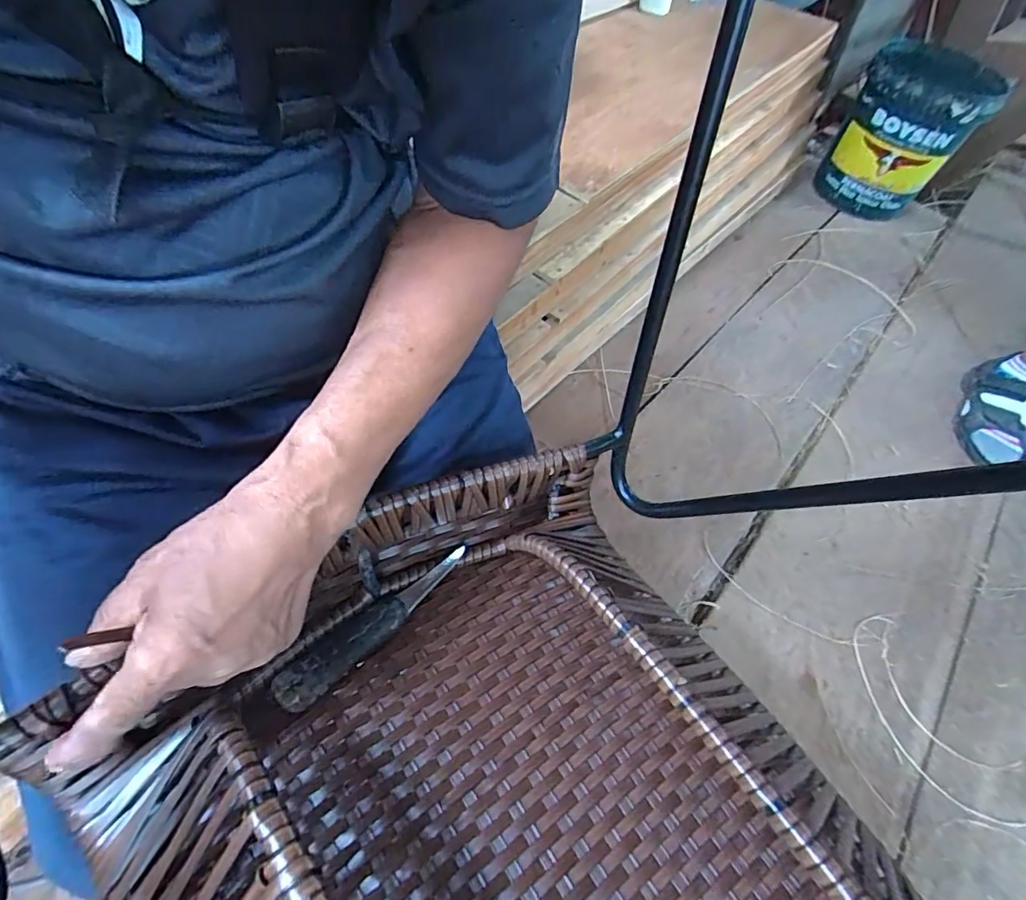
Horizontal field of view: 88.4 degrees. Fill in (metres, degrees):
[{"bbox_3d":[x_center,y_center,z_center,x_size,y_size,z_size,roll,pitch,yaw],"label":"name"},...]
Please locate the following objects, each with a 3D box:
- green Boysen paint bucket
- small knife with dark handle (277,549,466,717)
[{"bbox_3d":[0.964,-0.777,1.333,0.276,0.330,0.233,36,58,15],"label":"green Boysen paint bucket"},{"bbox_3d":[-0.093,0.114,0.360,0.028,0.026,0.145,40,59,17],"label":"small knife with dark handle"}]

